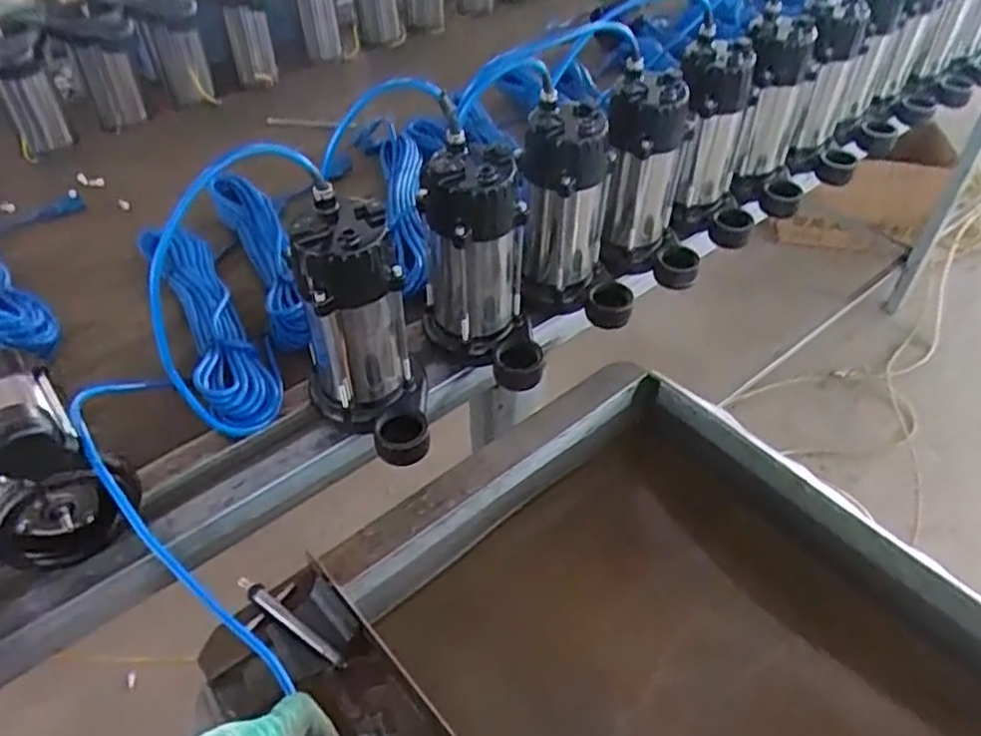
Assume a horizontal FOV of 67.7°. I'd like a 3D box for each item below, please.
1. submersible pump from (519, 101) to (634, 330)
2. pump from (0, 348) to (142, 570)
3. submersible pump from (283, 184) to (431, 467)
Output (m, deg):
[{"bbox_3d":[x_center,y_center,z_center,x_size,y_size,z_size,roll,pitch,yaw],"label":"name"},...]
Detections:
[{"bbox_3d":[0.110,-0.176,0.852,0.140,0.229,0.144,12,47,11],"label":"submersible pump"},{"bbox_3d":[-0.447,0.056,0.683,0.115,0.160,0.260,-34,54,-30],"label":"pump"},{"bbox_3d":[-0.129,-0.041,0.722,0.113,0.236,0.182,-10,47,-10],"label":"submersible pump"}]

